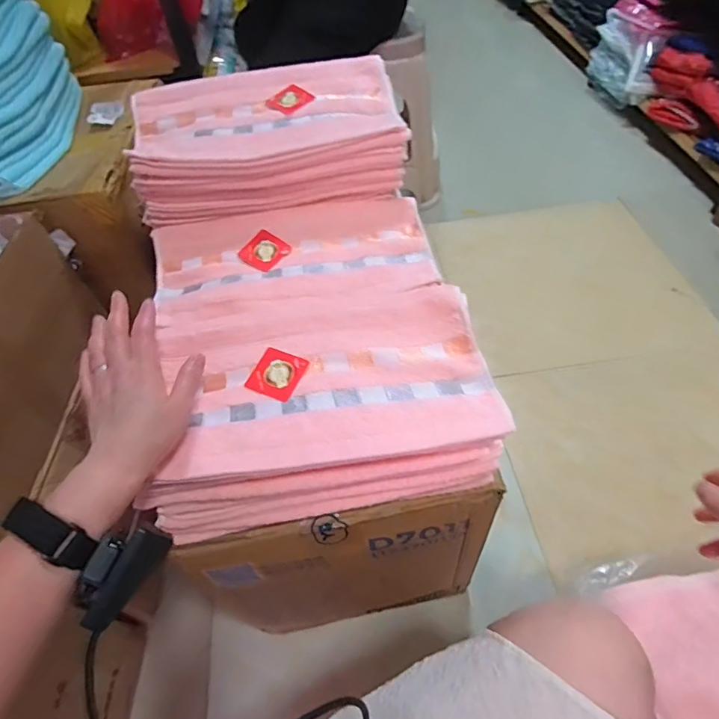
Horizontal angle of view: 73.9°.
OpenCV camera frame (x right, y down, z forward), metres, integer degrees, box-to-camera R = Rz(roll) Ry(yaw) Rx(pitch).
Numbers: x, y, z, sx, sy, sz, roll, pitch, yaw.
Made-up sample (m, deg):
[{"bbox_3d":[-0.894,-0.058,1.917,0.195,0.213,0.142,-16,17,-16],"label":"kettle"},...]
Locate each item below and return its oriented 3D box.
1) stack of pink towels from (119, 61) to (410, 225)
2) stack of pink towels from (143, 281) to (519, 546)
[{"bbox_3d":[-0.121,-0.293,0.649,0.342,0.110,0.177,-11,52,-3],"label":"stack of pink towels"},{"bbox_3d":[-0.041,0.031,0.509,0.323,0.112,0.227,-10,52,-2],"label":"stack of pink towels"}]

